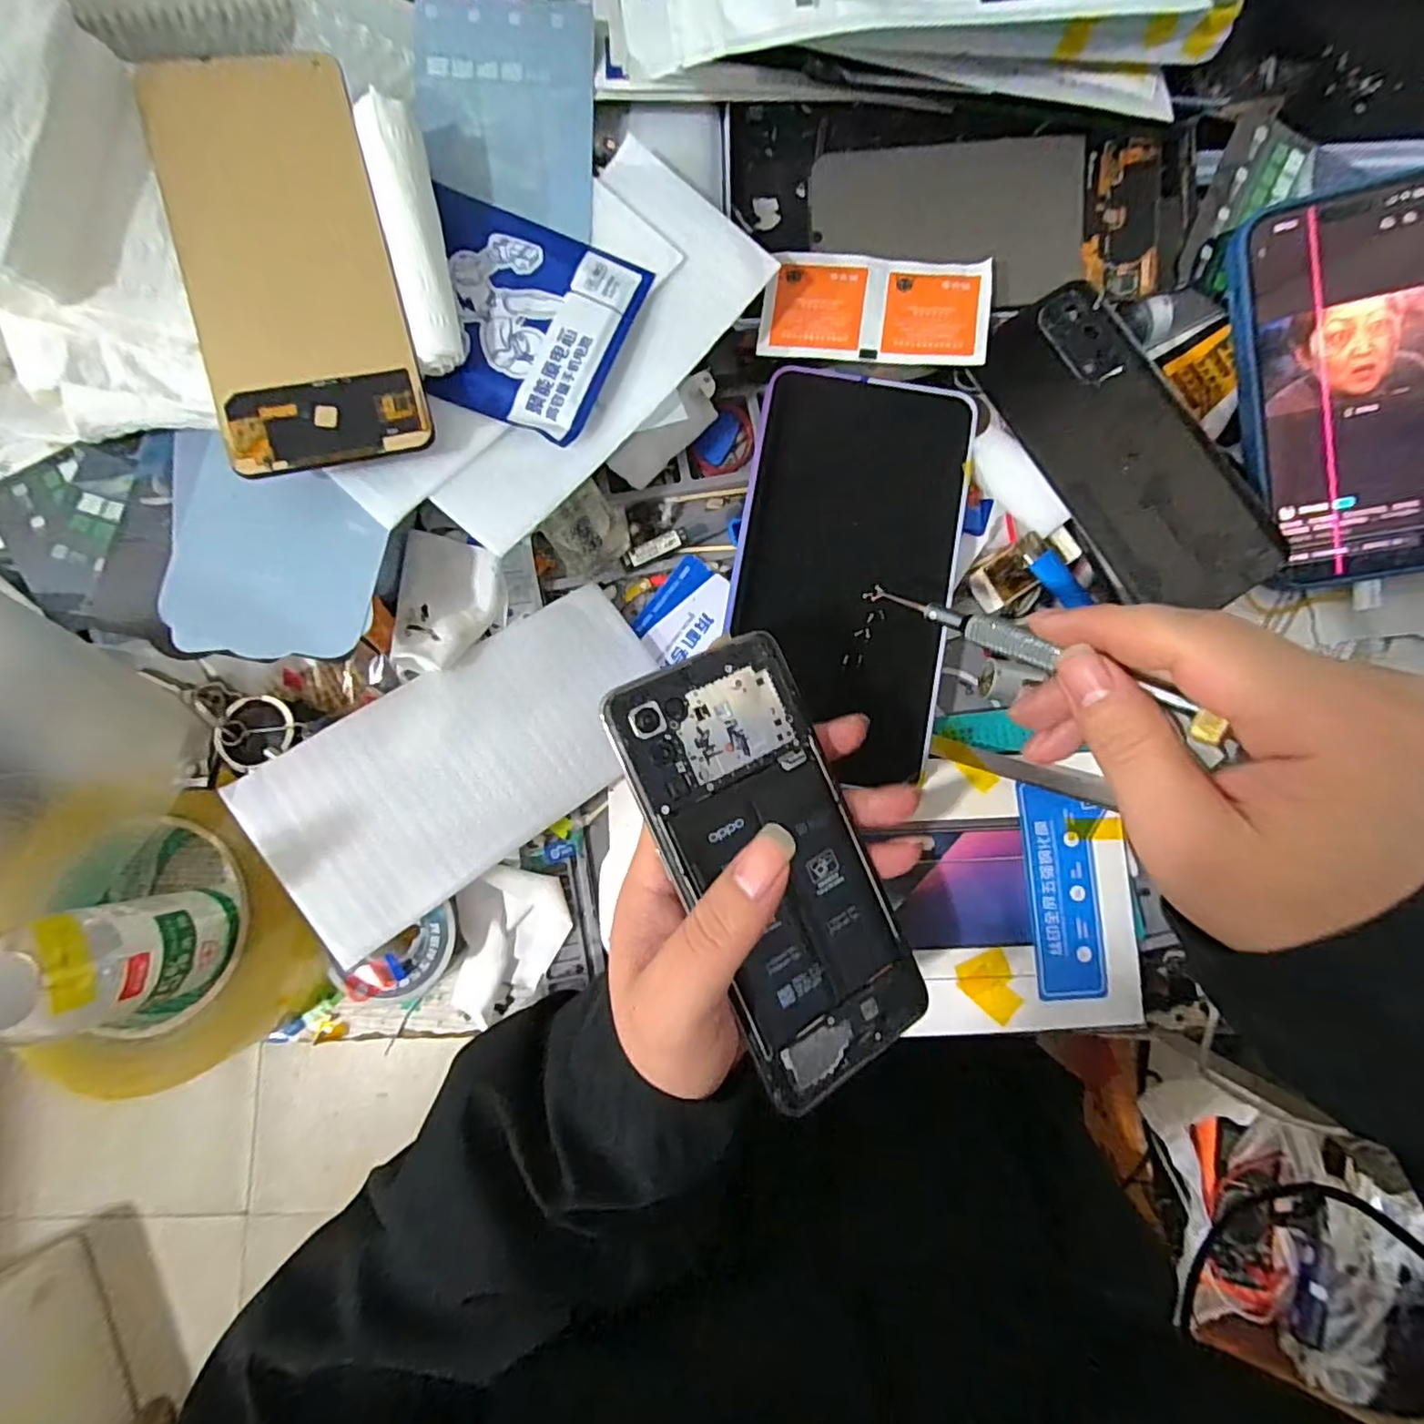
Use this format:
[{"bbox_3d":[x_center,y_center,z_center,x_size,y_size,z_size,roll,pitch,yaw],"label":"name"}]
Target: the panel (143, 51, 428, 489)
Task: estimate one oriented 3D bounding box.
[{"bbox_3d":[-0.154,-0.163,0.223,0.070,0.006,0.145,-15,91,-10],"label":"panel"}]

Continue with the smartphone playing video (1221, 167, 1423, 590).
[{"bbox_3d":[0.279,-0.140,0.268,0.083,0.009,0.162,-11,94,12],"label":"smartphone playing video"}]

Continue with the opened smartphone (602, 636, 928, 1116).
[{"bbox_3d":[0.023,0.053,0.219,0.071,0.004,0.156,-24,92,-23],"label":"opened smartphone"}]

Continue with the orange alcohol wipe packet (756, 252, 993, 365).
[{"bbox_3d":[0.073,-0.182,0.277,0.098,0.004,0.048,7,86,6],"label":"orange alcohol wipe packet"}]

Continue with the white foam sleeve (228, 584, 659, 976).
[{"bbox_3d":[-0.097,0.018,0.258,0.167,0.008,0.082,-34,85,-17],"label":"white foam sleeve"}]

